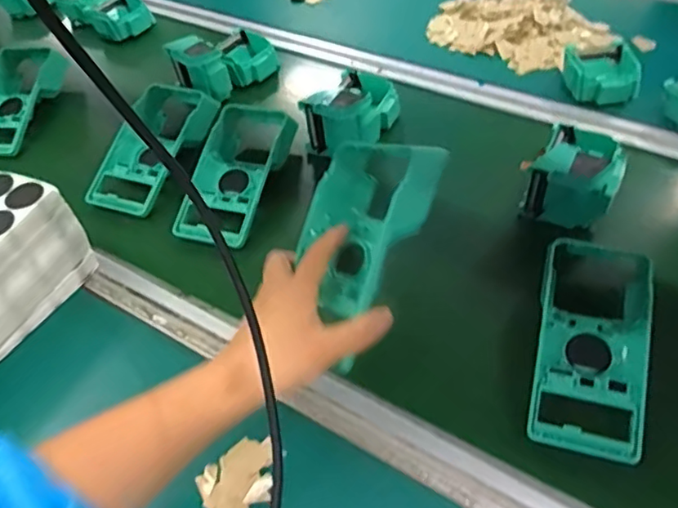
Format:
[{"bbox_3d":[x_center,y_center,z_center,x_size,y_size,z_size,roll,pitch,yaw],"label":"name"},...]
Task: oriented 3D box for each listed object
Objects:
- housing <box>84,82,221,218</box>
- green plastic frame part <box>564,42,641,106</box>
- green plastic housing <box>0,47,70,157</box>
[{"bbox_3d":[-0.219,-0.123,0.685,0.100,0.062,0.174,16,54,18],"label":"housing"},{"bbox_3d":[0.316,-0.217,0.702,0.080,0.040,0.080,-2,51,4],"label":"green plastic frame part"},{"bbox_3d":[-0.436,-0.212,0.784,0.098,0.054,0.197,5,52,10],"label":"green plastic housing"}]

